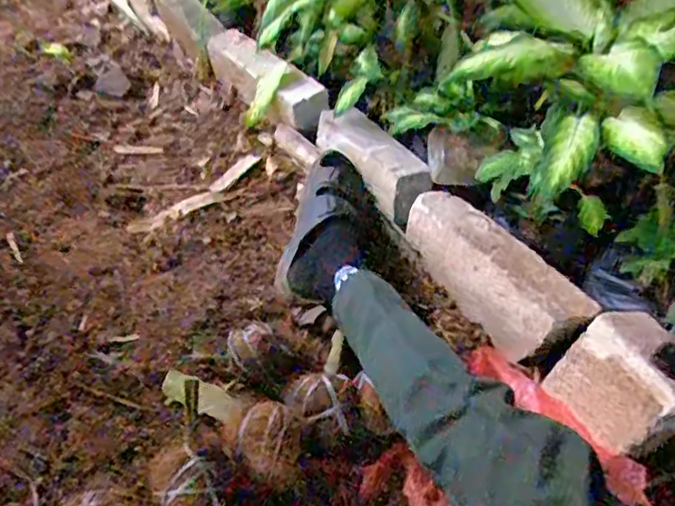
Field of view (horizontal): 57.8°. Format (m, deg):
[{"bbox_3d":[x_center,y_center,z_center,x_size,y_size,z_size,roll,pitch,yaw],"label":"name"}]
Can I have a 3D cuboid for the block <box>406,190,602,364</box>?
[{"bbox_3d":[0.225,0.031,0.911,0.078,0.114,0.312,-23,50,-29],"label":"block"}]

